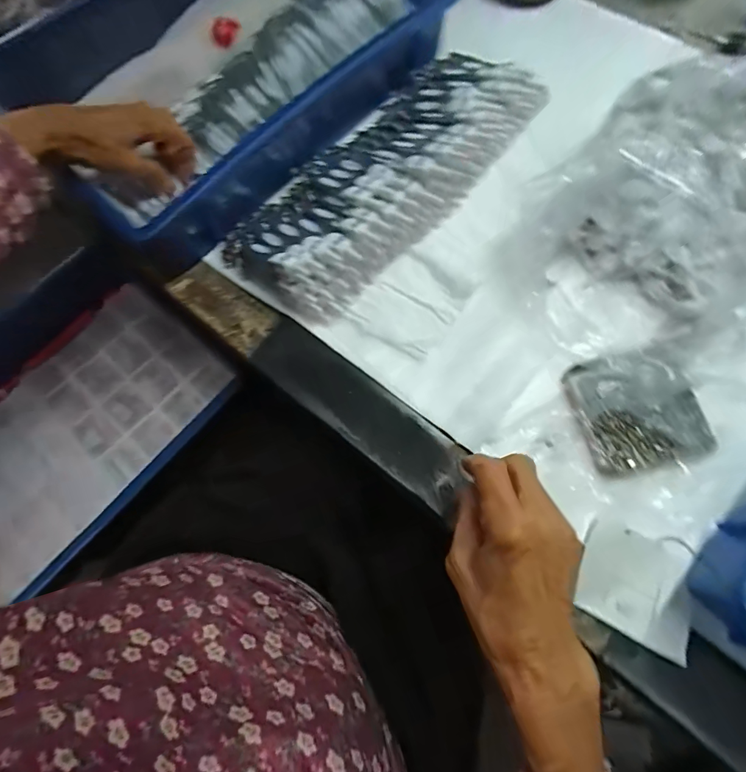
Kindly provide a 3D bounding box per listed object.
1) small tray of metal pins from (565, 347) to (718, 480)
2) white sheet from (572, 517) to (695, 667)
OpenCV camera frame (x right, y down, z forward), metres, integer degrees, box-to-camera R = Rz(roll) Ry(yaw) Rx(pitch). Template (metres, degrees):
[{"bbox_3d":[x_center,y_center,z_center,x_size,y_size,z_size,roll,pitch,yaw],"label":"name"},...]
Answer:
[{"bbox_3d":[0.210,0.019,0.321,0.084,0.042,0.101,-20,73,-6],"label":"small tray of metal pins"},{"bbox_3d":[0.196,0.147,0.301,0.078,0.006,0.077,19,73,7],"label":"white sheet"}]

